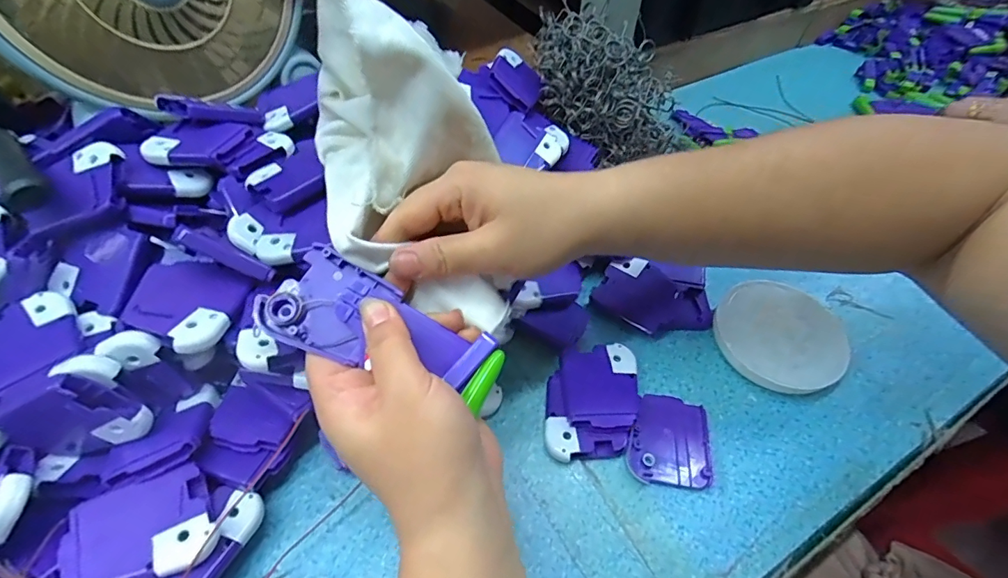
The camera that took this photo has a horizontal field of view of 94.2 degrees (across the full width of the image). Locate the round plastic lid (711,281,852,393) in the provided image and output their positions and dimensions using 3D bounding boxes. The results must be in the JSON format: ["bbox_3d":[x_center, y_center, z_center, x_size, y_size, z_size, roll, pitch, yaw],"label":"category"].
[{"bbox_3d":[0.208,0.036,0.352,0.098,0.011,0.087,26,60,7],"label":"round plastic lid"}]

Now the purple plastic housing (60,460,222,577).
[{"bbox_3d":[-0.182,0.123,0.237,0.060,0.018,0.050,-22,56,-18],"label":"purple plastic housing"}]

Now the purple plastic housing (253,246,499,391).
[{"bbox_3d":[-0.064,0.017,0.242,0.115,0.020,0.047,20,53,1],"label":"purple plastic housing"}]

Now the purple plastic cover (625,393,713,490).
[{"bbox_3d":[0.110,0.099,0.312,0.054,0.007,0.060,8,52,4],"label":"purple plastic cover"}]

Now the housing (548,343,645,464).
[{"bbox_3d":[0.059,0.076,0.316,0.058,0.022,0.077,5,52,2],"label":"housing"}]

